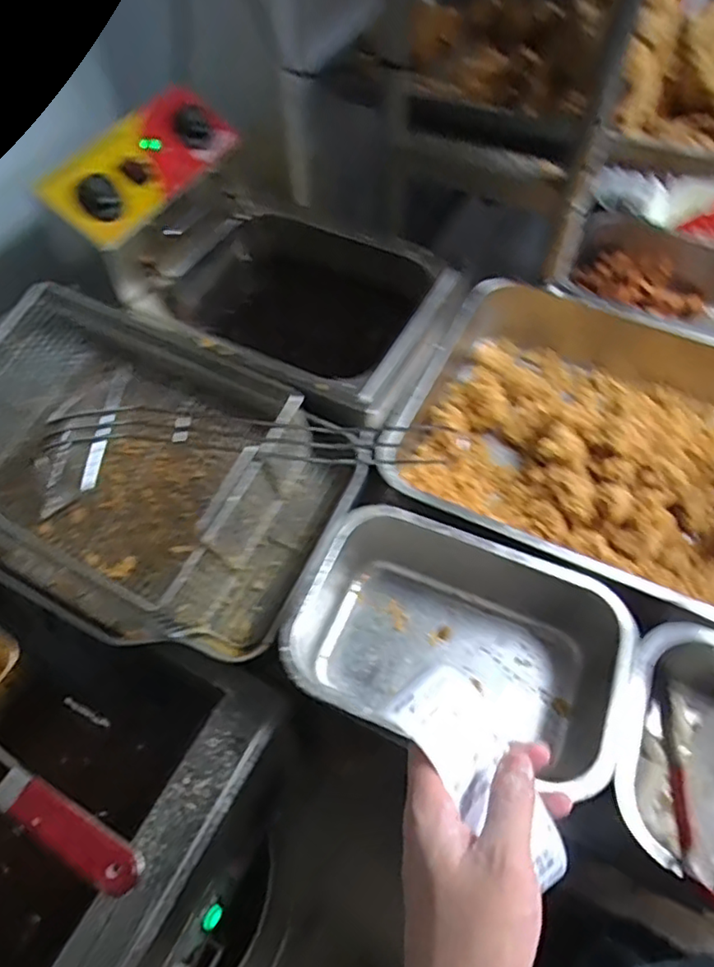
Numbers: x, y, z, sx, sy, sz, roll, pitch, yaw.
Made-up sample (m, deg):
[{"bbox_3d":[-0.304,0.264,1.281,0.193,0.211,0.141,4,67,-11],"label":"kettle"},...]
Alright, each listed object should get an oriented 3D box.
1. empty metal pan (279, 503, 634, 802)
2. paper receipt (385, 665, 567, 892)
[{"bbox_3d":[0.099,0.168,0.632,0.316,0.108,0.217,18,59,12],"label":"empty metal pan"},{"bbox_3d":[0.070,0.164,0.339,0.054,0.013,0.126,-23,78,-43],"label":"paper receipt"}]

